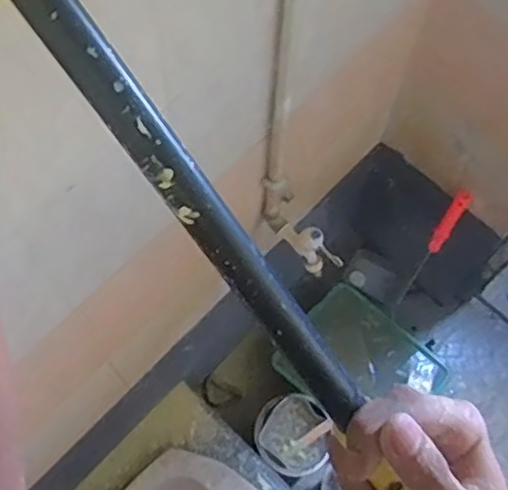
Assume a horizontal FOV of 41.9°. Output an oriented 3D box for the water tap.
[{"bbox_3d":[0.102,0.007,1.192,0.130,0.105,0.037,39,71,14],"label":"water tap"}]

